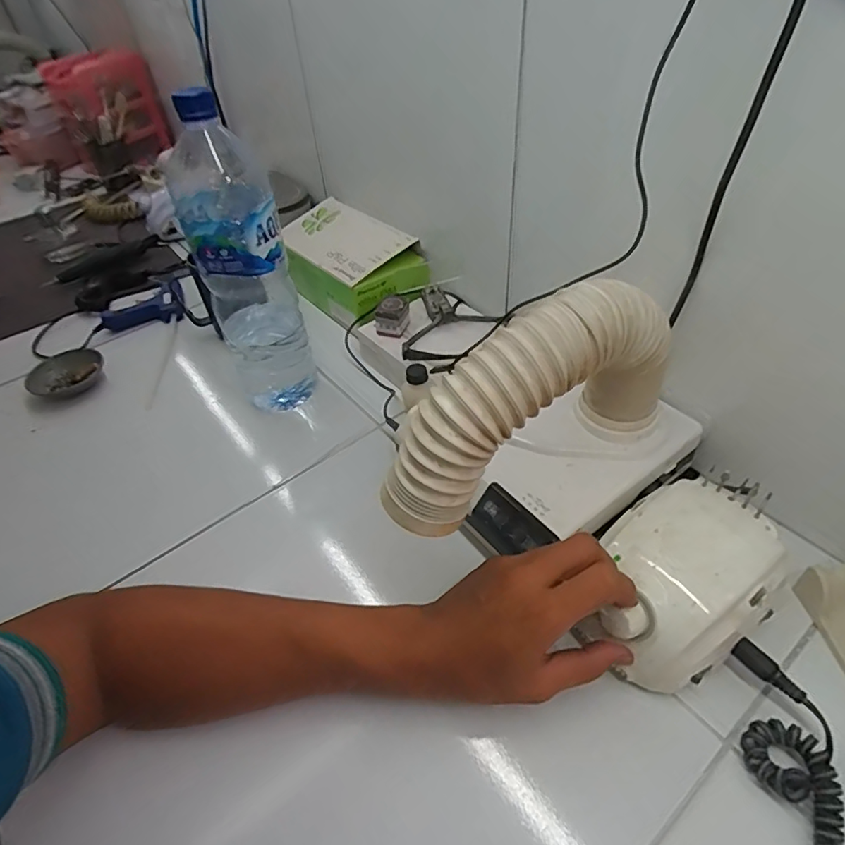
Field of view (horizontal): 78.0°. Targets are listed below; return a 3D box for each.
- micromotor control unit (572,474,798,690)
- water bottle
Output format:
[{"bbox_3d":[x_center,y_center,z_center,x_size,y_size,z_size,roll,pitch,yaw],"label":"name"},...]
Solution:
[{"bbox_3d":[0.184,0.115,0.378,0.133,0.069,0.103,-30,50,-23],"label":"micromotor control unit"},{"bbox_3d":[-0.178,-0.143,0.529,0.085,0.307,0.080,-20,47,-15],"label":"water bottle"}]

